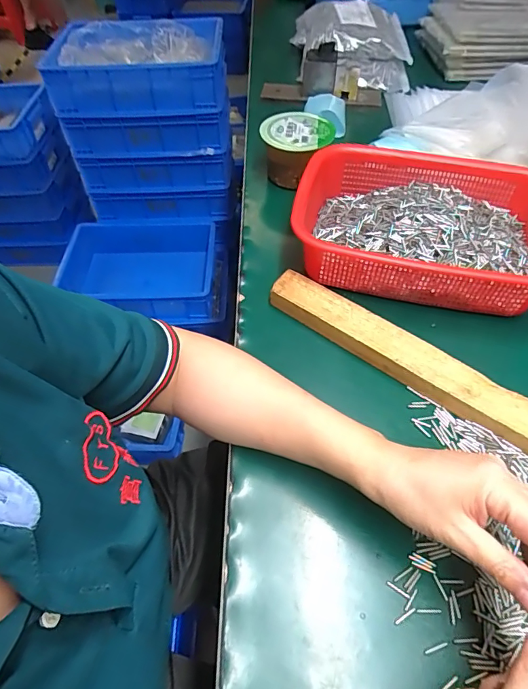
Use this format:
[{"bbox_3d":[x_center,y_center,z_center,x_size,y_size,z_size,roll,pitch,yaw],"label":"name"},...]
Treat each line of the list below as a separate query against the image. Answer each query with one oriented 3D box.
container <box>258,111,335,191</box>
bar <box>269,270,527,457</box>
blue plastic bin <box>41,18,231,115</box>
[{"bbox_3d":[0.049,-0.274,0.603,0.101,0.062,0.101,-2,53,2],"label":"container"},{"bbox_3d":[0.186,0.043,0.391,0.423,0.028,0.045,33,61,24],"label":"bar"},{"bbox_3d":[-0.305,-0.690,1.071,0.396,0.118,0.269,-3,53,1],"label":"blue plastic bin"}]

